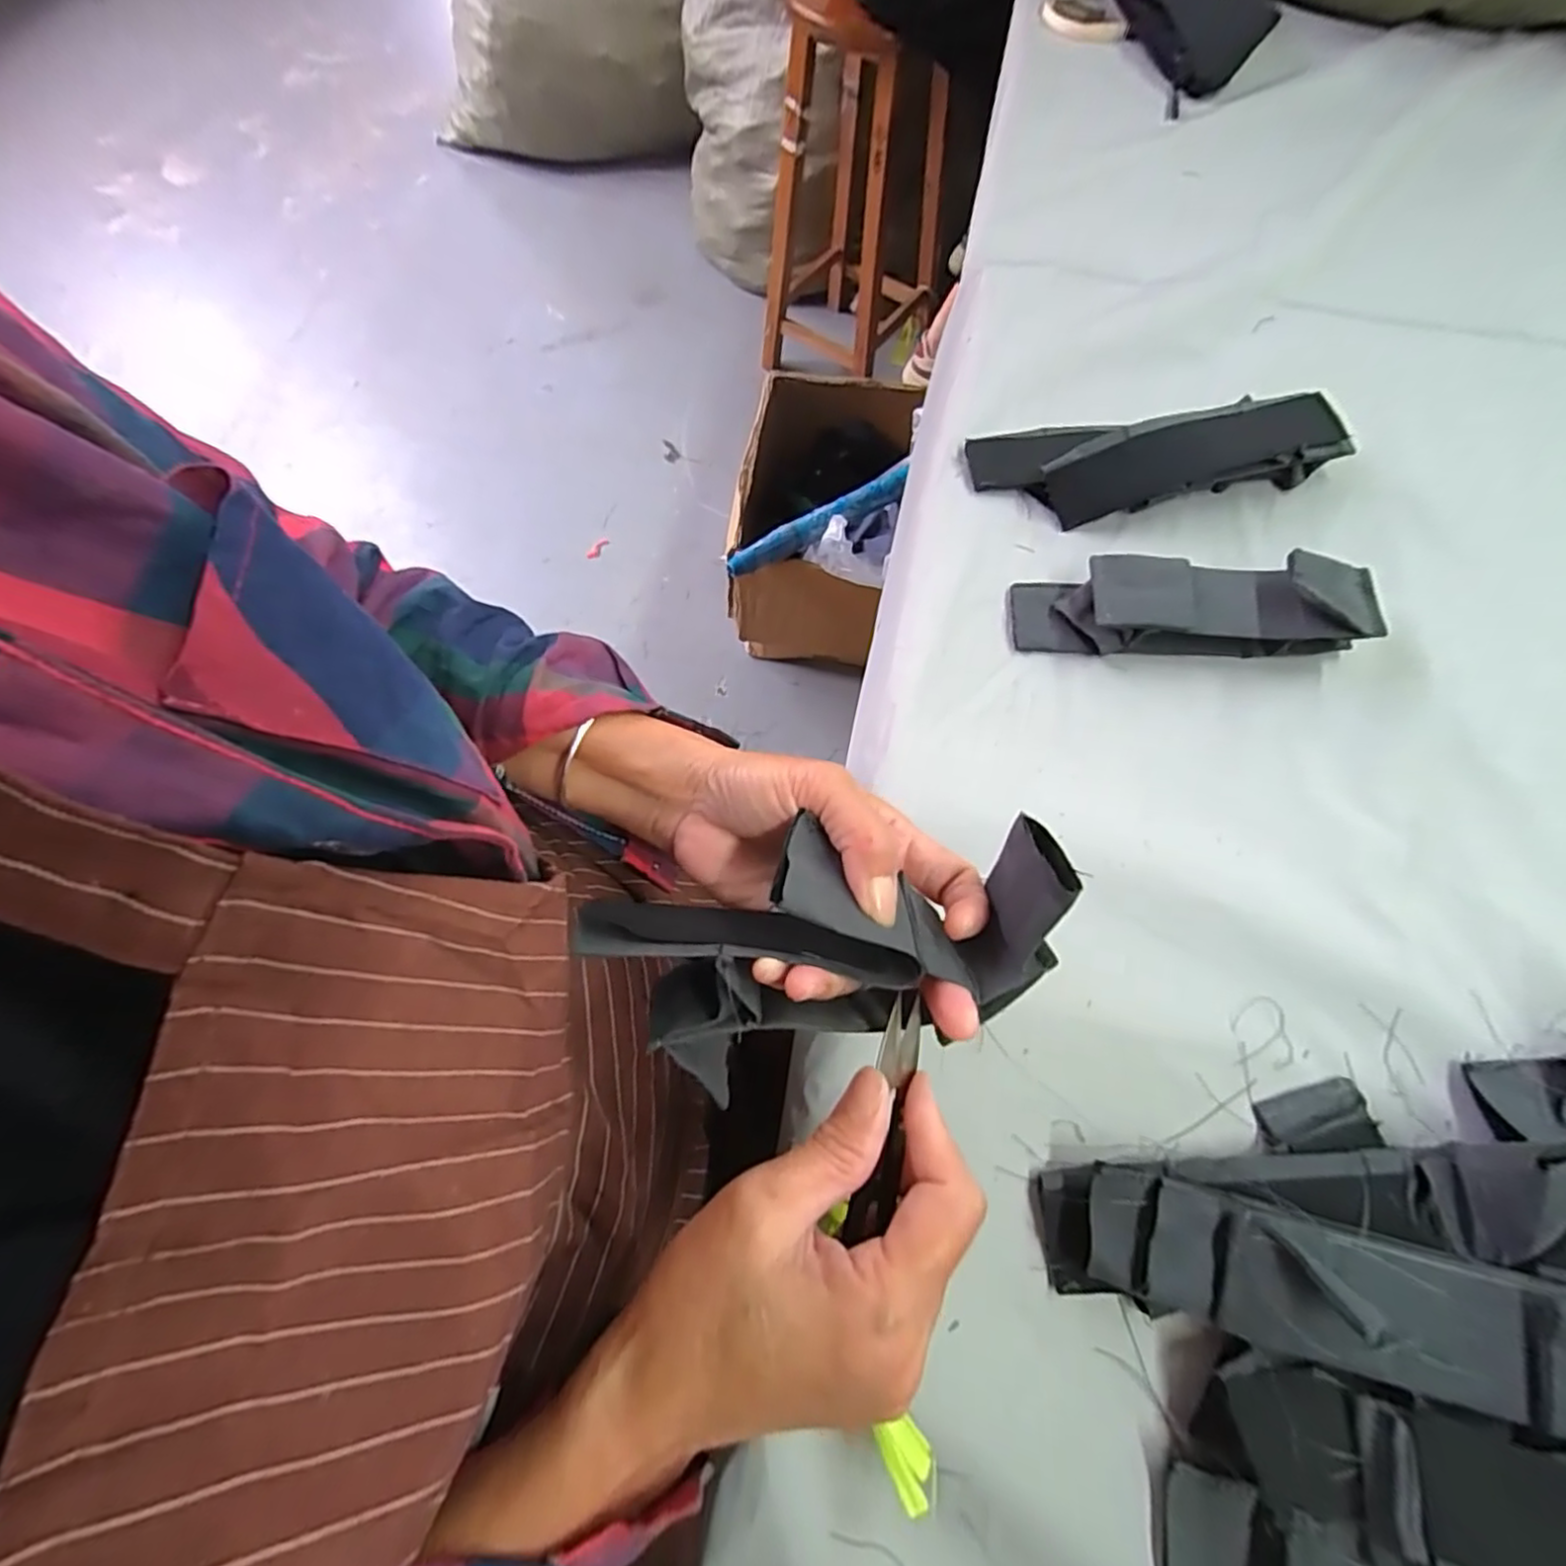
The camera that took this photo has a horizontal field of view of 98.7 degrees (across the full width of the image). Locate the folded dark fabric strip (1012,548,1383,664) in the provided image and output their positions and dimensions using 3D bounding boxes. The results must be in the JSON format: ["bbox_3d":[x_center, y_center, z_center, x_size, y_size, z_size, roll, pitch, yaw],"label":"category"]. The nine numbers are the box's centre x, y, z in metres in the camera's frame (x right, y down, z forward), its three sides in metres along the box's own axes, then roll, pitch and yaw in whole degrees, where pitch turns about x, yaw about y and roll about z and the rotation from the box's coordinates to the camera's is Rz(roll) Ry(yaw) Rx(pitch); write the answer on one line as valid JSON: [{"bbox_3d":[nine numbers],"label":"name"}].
[{"bbox_3d":[0.228,-0.101,0.379,0.185,0.039,0.048,2,68,0],"label":"folded dark fabric strip"}]

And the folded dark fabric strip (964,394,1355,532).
[{"bbox_3d":[0.235,-0.209,0.425,0.219,0.035,0.074,-6,69,-3],"label":"folded dark fabric strip"}]

